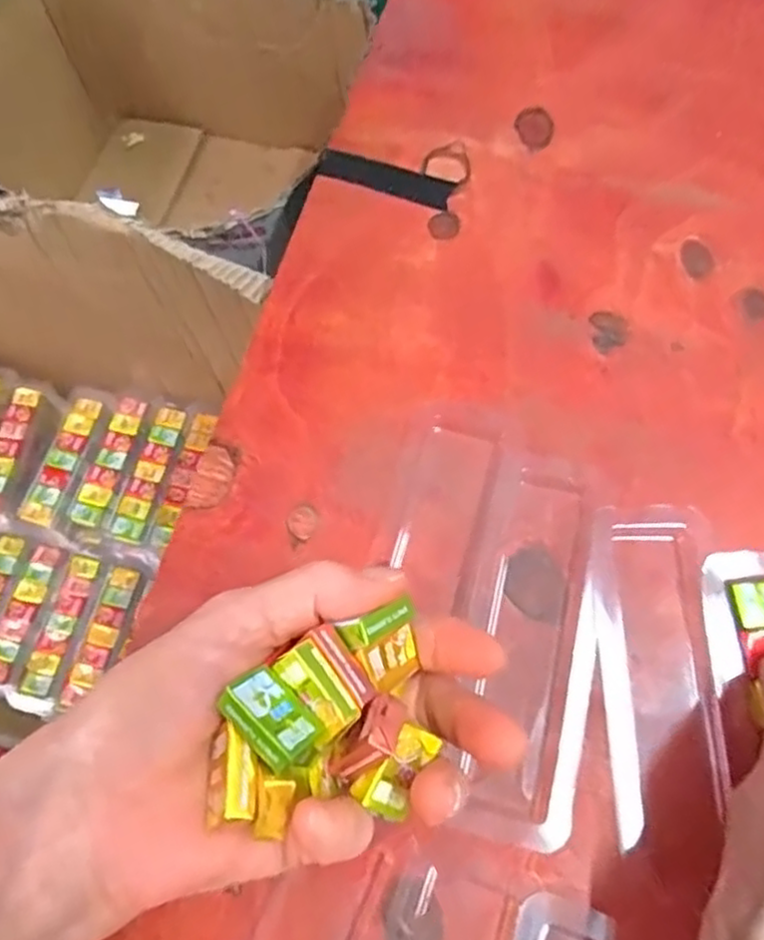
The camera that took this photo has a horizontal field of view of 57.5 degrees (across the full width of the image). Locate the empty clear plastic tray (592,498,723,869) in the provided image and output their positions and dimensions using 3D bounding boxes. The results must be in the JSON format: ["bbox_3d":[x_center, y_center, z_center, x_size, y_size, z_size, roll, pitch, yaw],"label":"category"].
[{"bbox_3d":[0.099,0.074,0.256,0.040,0.008,0.124,5,68,5],"label":"empty clear plastic tray"}]

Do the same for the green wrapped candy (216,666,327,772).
[{"bbox_3d":[-0.028,0.065,0.183,0.024,0.006,0.018,39,35,16],"label":"green wrapped candy"}]

